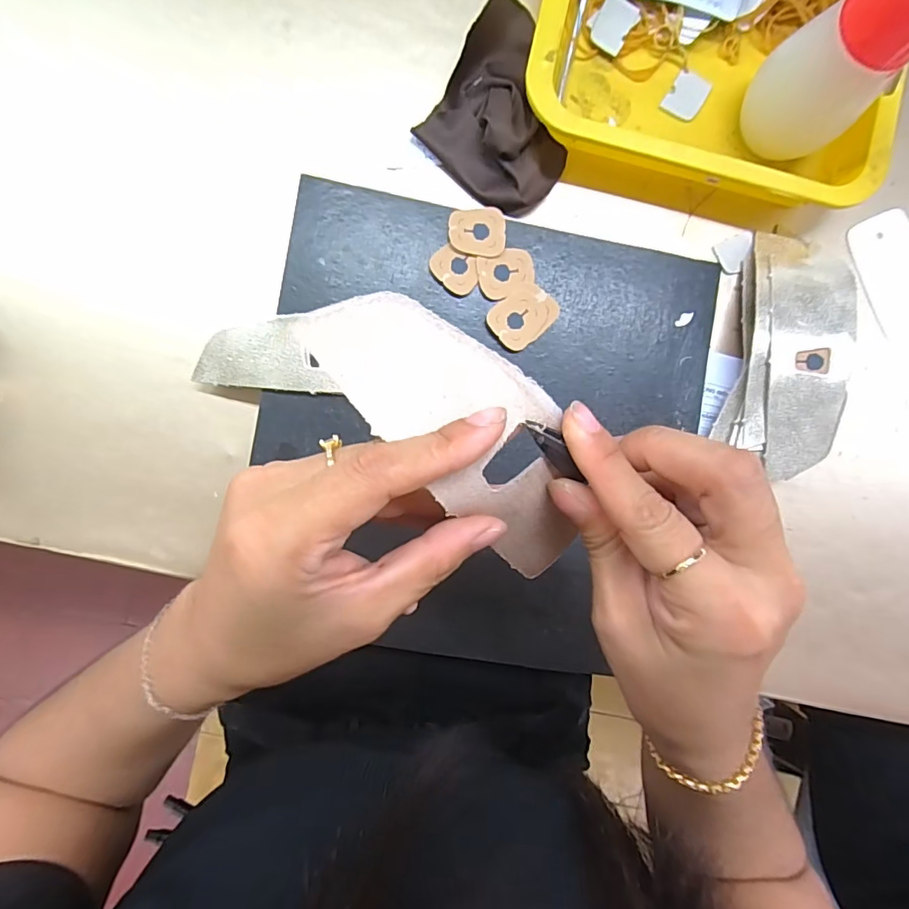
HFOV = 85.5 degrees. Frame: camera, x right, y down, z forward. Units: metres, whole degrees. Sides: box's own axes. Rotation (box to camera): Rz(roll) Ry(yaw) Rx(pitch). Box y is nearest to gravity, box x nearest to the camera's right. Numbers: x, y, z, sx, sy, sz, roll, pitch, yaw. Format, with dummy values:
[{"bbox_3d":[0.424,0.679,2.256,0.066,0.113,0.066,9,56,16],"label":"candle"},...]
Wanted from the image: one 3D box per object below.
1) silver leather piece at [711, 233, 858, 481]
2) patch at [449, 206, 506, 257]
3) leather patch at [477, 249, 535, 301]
[{"bbox_3d":[0.240,-0.072,0.356,0.068,0.041,0.182,12,91,-4],"label":"silver leather piece"},{"bbox_3d":[0.016,-0.151,0.331,0.038,0.004,0.032,1,92,-4],"label":"patch"},{"bbox_3d":[0.036,-0.124,0.334,0.039,0.004,0.030,-19,93,-3],"label":"leather patch"}]

